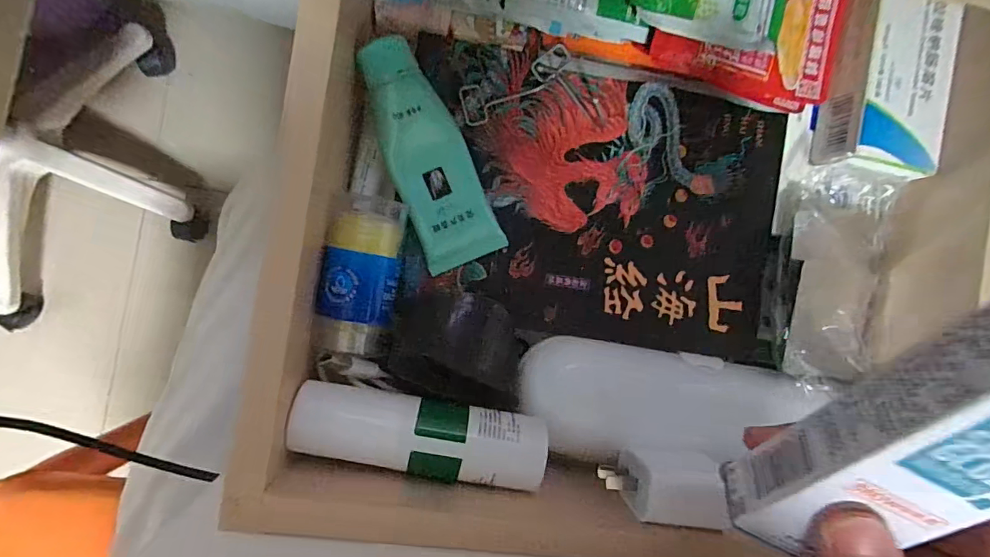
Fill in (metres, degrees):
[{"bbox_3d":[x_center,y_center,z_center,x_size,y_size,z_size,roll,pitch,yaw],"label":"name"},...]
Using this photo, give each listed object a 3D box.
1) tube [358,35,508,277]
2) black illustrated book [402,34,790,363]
[{"bbox_3d":[-0.035,-0.063,0.250,0.042,0.024,0.115,-25,92,-10],"label":"tube"},{"bbox_3d":[0.060,-0.044,0.274,0.206,0.015,0.155,7,86,-9],"label":"black illustrated book"}]

